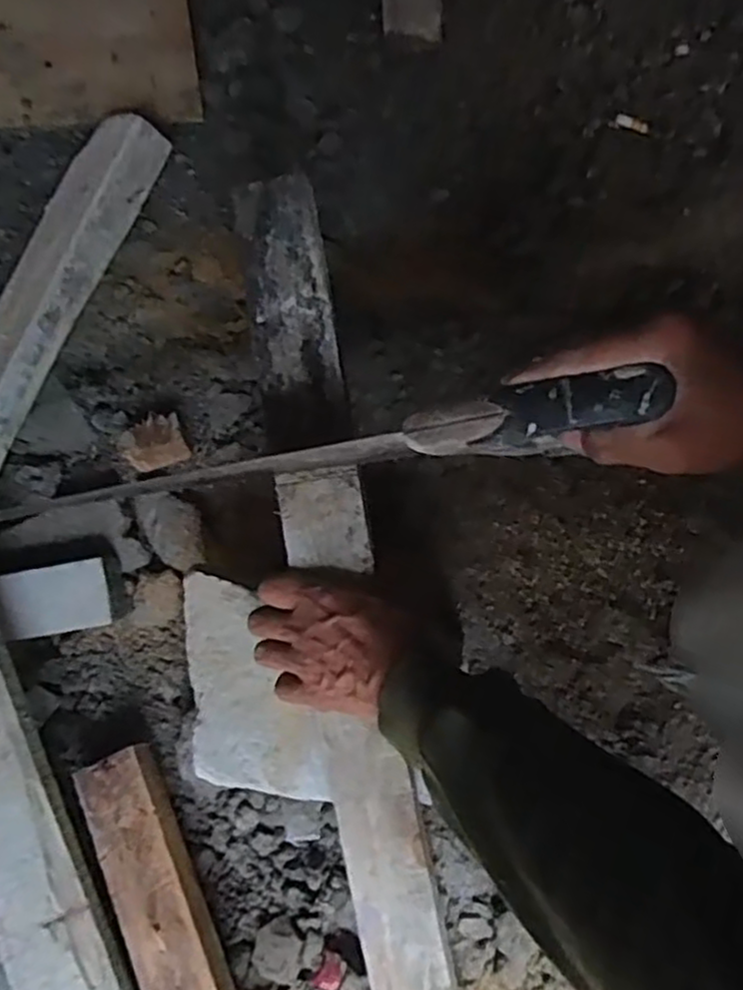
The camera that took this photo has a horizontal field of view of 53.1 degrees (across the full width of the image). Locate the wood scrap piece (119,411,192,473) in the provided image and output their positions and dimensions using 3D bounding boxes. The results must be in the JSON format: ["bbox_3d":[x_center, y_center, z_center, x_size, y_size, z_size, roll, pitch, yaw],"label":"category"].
[{"bbox_3d":[-0.191,-0.046,0.650,0.052,0.026,0.041,-21,79,-5],"label":"wood scrap piece"}]

